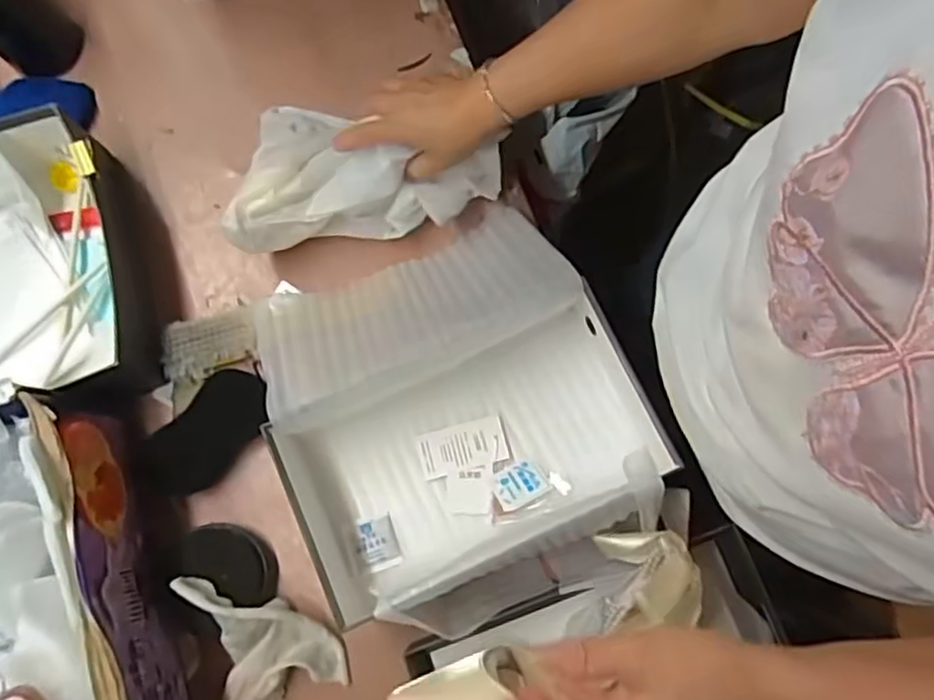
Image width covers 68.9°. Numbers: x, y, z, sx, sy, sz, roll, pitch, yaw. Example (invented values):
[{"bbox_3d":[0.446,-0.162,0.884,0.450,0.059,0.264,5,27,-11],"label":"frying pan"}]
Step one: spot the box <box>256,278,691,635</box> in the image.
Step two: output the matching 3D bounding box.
[{"bbox_3d":[-0.001,0.098,0.593,0.318,0.091,0.174,-25,79,-4],"label":"box"}]

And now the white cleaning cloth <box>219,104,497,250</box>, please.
[{"bbox_3d":[-0.094,-0.179,0.638,0.244,0.079,0.147,-8,79,0],"label":"white cleaning cloth"}]

